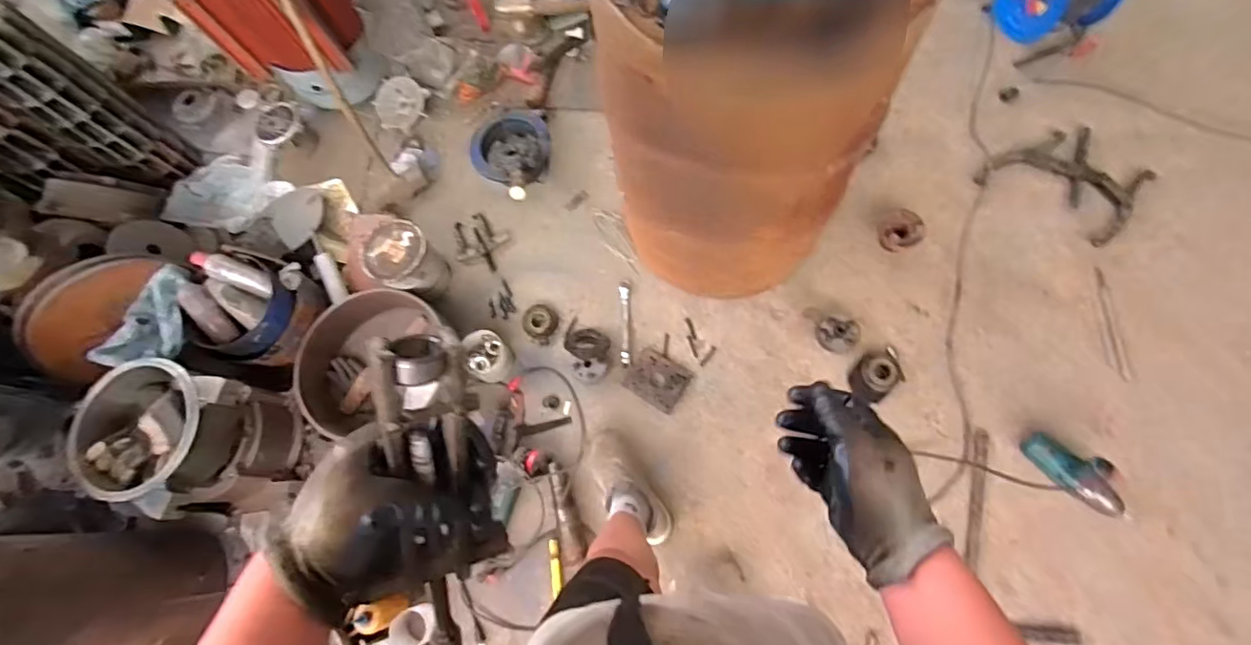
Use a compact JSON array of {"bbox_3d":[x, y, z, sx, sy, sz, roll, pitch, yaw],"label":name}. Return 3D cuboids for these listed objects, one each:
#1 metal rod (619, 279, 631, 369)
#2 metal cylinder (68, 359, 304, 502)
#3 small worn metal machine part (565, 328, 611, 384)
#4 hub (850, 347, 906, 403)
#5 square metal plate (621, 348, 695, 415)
[{"bbox_3d":[-0.003,0.002,1.615,0.034,0.022,0.251,0,72,6],"label":"metal rod"},{"bbox_3d":[-1.069,0.279,1.402,0.368,0.294,0.303,6,72,8],"label":"metal cylinder"},{"bbox_3d":[-0.097,0.088,1.572,0.121,0.066,0.155,-15,71,0],"label":"small worn metal machine part"},{"bbox_3d":[0.662,0.134,1.500,0.145,0.040,0.110,-35,72,-6],"label":"hub"},{"bbox_3d":[0.088,0.154,1.549,0.158,0.009,0.126,30,77,14],"label":"square metal plate"}]

